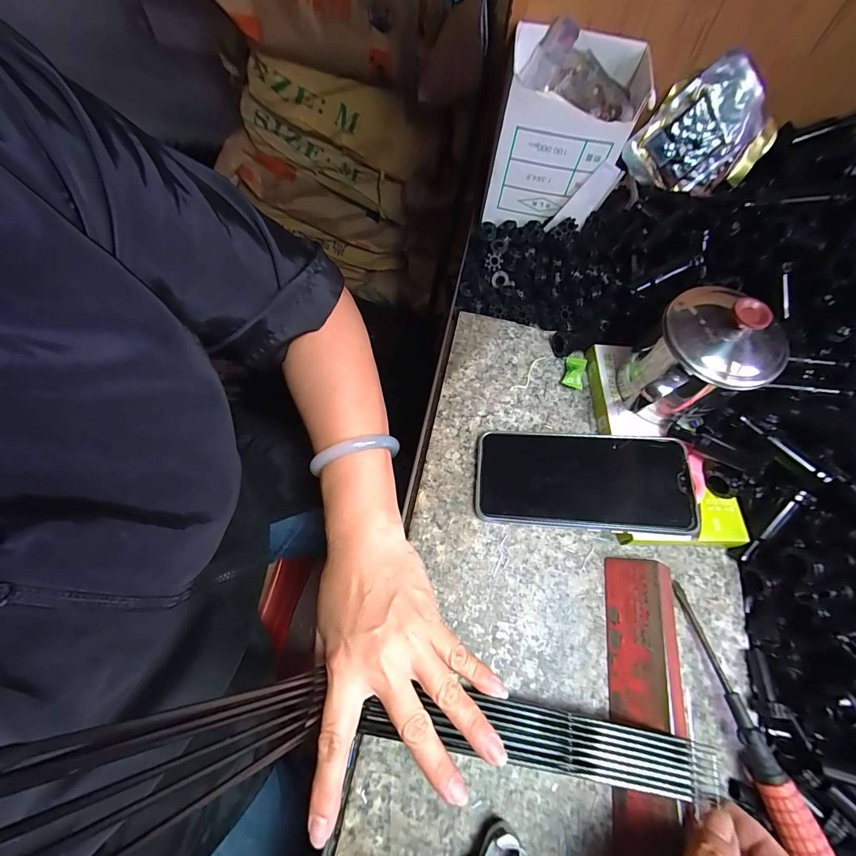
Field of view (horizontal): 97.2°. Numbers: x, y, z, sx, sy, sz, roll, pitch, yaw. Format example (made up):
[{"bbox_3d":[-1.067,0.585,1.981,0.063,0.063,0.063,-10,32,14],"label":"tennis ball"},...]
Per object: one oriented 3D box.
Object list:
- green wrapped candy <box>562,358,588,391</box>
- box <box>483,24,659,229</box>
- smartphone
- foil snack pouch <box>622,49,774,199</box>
[{"bbox_3d":[0.138,-0.053,0.353,0.019,0.008,0.034,18,67,5],"label":"green wrapped candy"},{"bbox_3d":[0.129,-0.285,0.376,0.133,0.129,0.090,15,66,3],"label":"box"},{"bbox_3d":[0.118,0.040,0.295,0.157,0.007,0.074,3,64,9],"label":"smartphone"},{"bbox_3d":[0.268,-0.280,0.369,0.107,0.102,0.020,36,32,-9],"label":"foil snack pouch"}]

